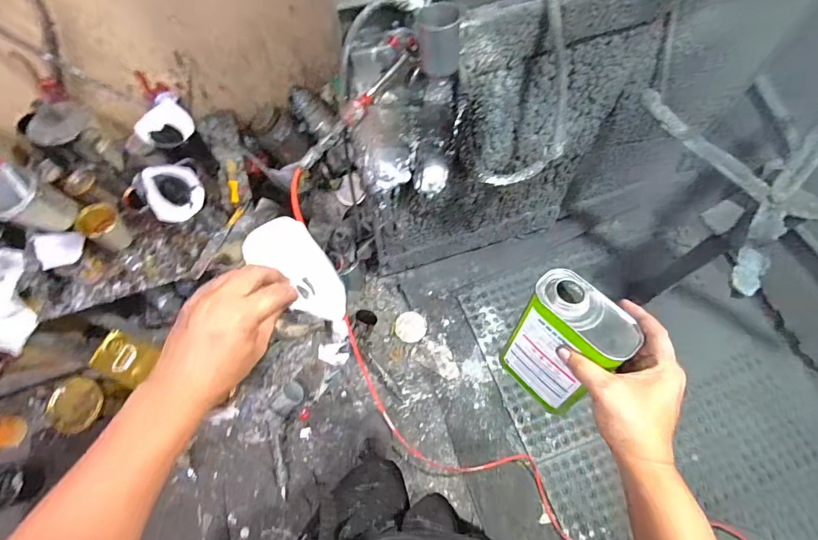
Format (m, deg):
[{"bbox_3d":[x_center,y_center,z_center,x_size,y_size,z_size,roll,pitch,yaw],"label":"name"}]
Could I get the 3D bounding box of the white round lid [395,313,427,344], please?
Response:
[{"bbox_3d":[0.009,0.209,1.481,0.111,0.010,0.110,2,64,3],"label":"white round lid"}]

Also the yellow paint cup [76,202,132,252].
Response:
[{"bbox_3d":[-0.742,-0.105,0.993,0.077,0.095,0.087,36,70,17],"label":"yellow paint cup"}]

